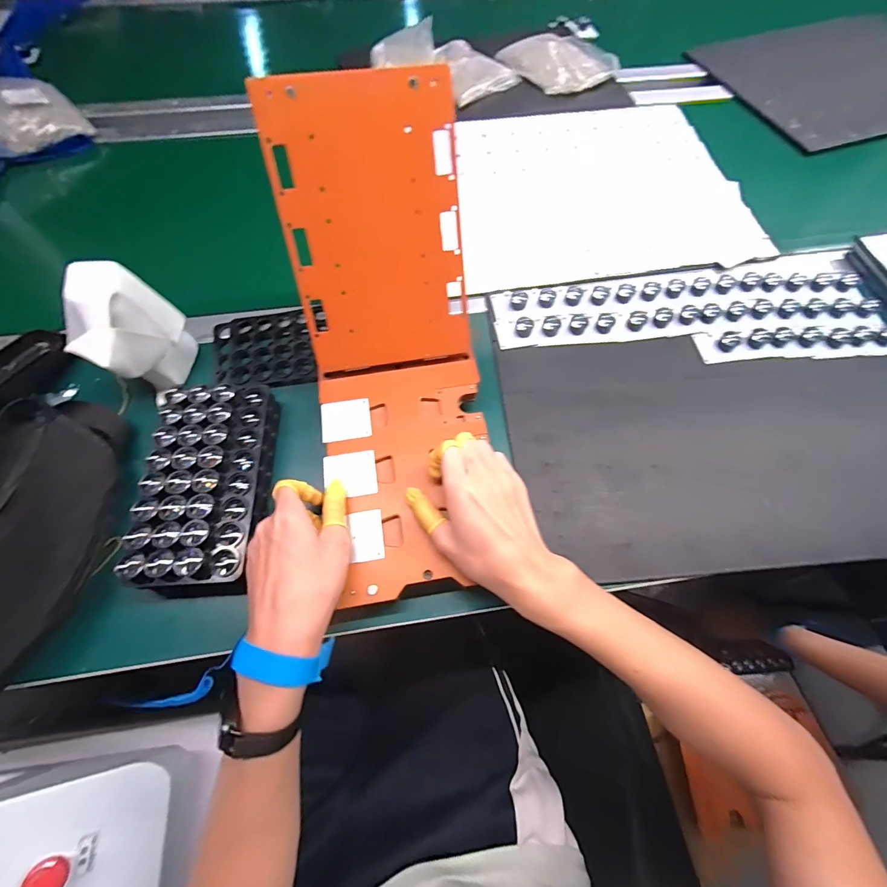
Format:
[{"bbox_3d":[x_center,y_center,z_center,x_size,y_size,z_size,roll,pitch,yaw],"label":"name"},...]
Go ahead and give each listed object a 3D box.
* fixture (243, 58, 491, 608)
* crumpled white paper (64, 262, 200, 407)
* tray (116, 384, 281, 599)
[{"bbox_3d":[-0.052,-0.089,0.358,0.163,0.123,0.413,-3,99,-2],"label":"fixture"},{"bbox_3d":[-0.321,-0.110,0.400,0.060,0.119,0.099,12,66,5],"label":"crumpled white paper"},{"bbox_3d":[-0.224,0.034,0.363,0.098,0.030,0.200,-2,66,-2],"label":"tray"}]

